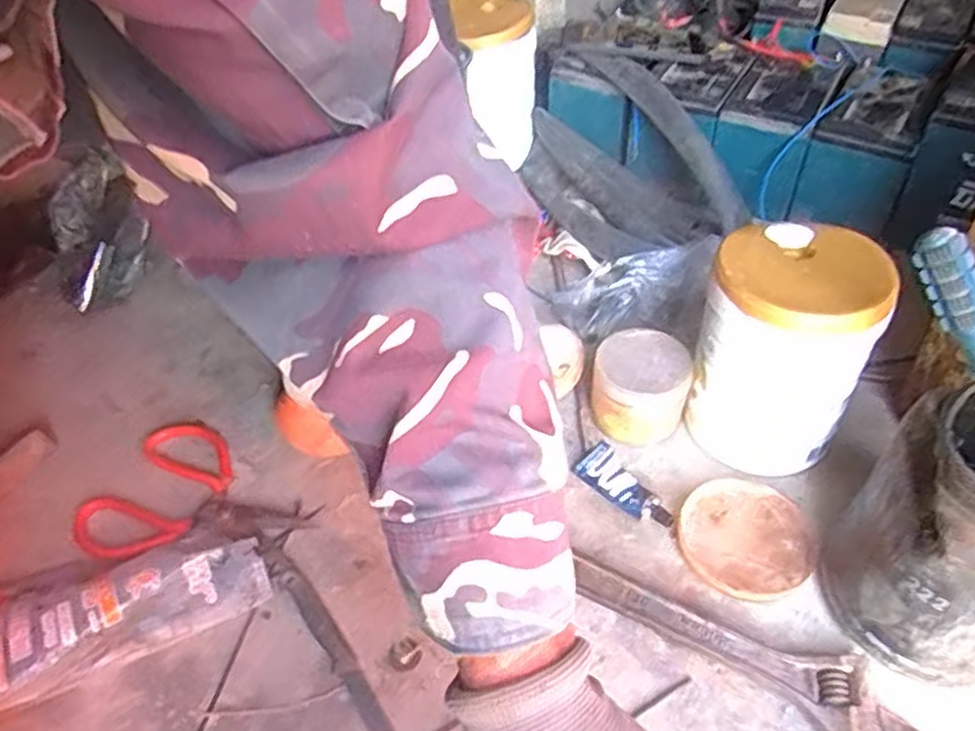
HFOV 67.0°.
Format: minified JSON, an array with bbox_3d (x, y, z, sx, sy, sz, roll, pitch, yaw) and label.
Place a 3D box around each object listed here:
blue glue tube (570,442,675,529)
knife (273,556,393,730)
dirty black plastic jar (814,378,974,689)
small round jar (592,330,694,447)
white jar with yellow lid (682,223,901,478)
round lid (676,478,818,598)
[{"bbox_3d":[0.112,0.103,0.605,0.035,0.014,0.089,-31,51,-23],"label":"blue glue tube"},{"bbox_3d":[-0.108,0.206,0.528,0.019,0.010,0.183,-30,51,-22],"label":"knife"},{"bbox_3d":[0.308,0.108,0.472,0.135,0.171,0.129,-3,46,3],"label":"dirty black plastic jar"},{"bbox_3d":[0.134,0.017,0.646,0.080,0.058,0.074,-3,46,3],"label":"small round jar"},{"bbox_3d":[0.237,-0.015,0.595,0.117,0.170,0.106,18,51,21],"label":"white jar with yellow lid"},{"bbox_3d":[0.200,0.133,0.573,0.099,0.007,0.097,-3,46,3],"label":"round lid"}]

